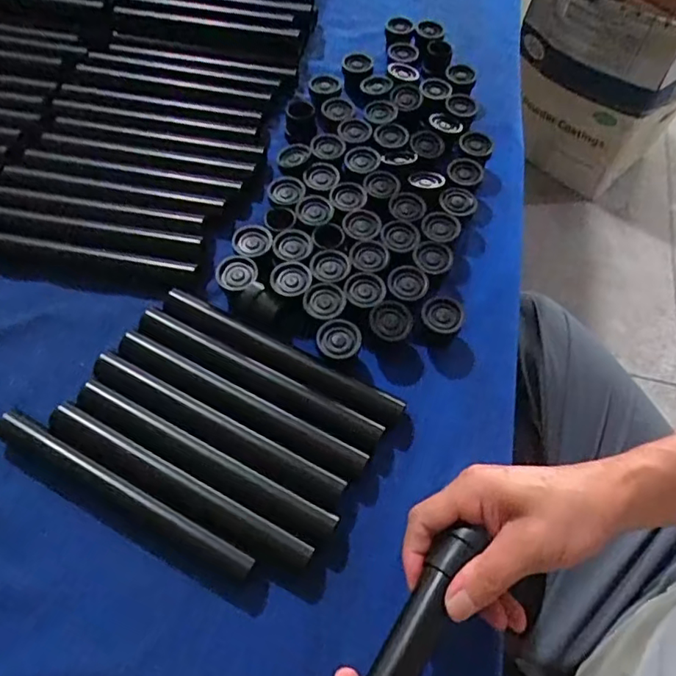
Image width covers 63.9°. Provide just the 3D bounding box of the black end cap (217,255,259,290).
[{"bbox_3d":[-0.087,-0.055,0.468,0.035,0.009,0.031,-7,61,-6],"label":"black end cap"}]

